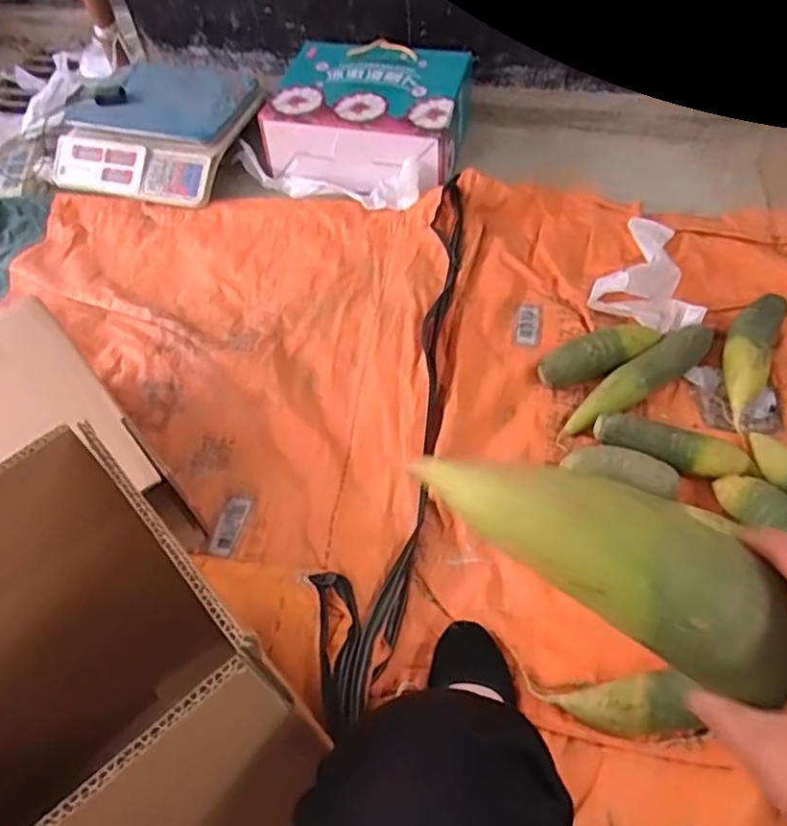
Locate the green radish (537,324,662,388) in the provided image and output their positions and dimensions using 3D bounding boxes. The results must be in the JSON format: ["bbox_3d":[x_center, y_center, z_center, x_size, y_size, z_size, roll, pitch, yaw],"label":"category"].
[{"bbox_3d":[0.299,-0.084,0.950,0.182,0.048,0.059,-21,55,-10],"label":"green radish"}]

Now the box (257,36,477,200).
[{"bbox_3d":[-0.039,-0.571,1.272,0.338,0.134,0.299,11,56,13],"label":"box"}]

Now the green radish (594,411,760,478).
[{"bbox_3d":[0.366,0.045,0.860,0.197,0.058,0.058,15,57,15],"label":"green radish"}]

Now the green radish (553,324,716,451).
[{"bbox_3d":[0.343,-0.045,0.928,0.286,0.055,0.048,-31,58,-17],"label":"green radish"}]

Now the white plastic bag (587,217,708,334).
[{"bbox_3d":[0.431,-0.234,1.050,0.159,0.067,0.252,21,59,19],"label":"white plastic bag"}]

